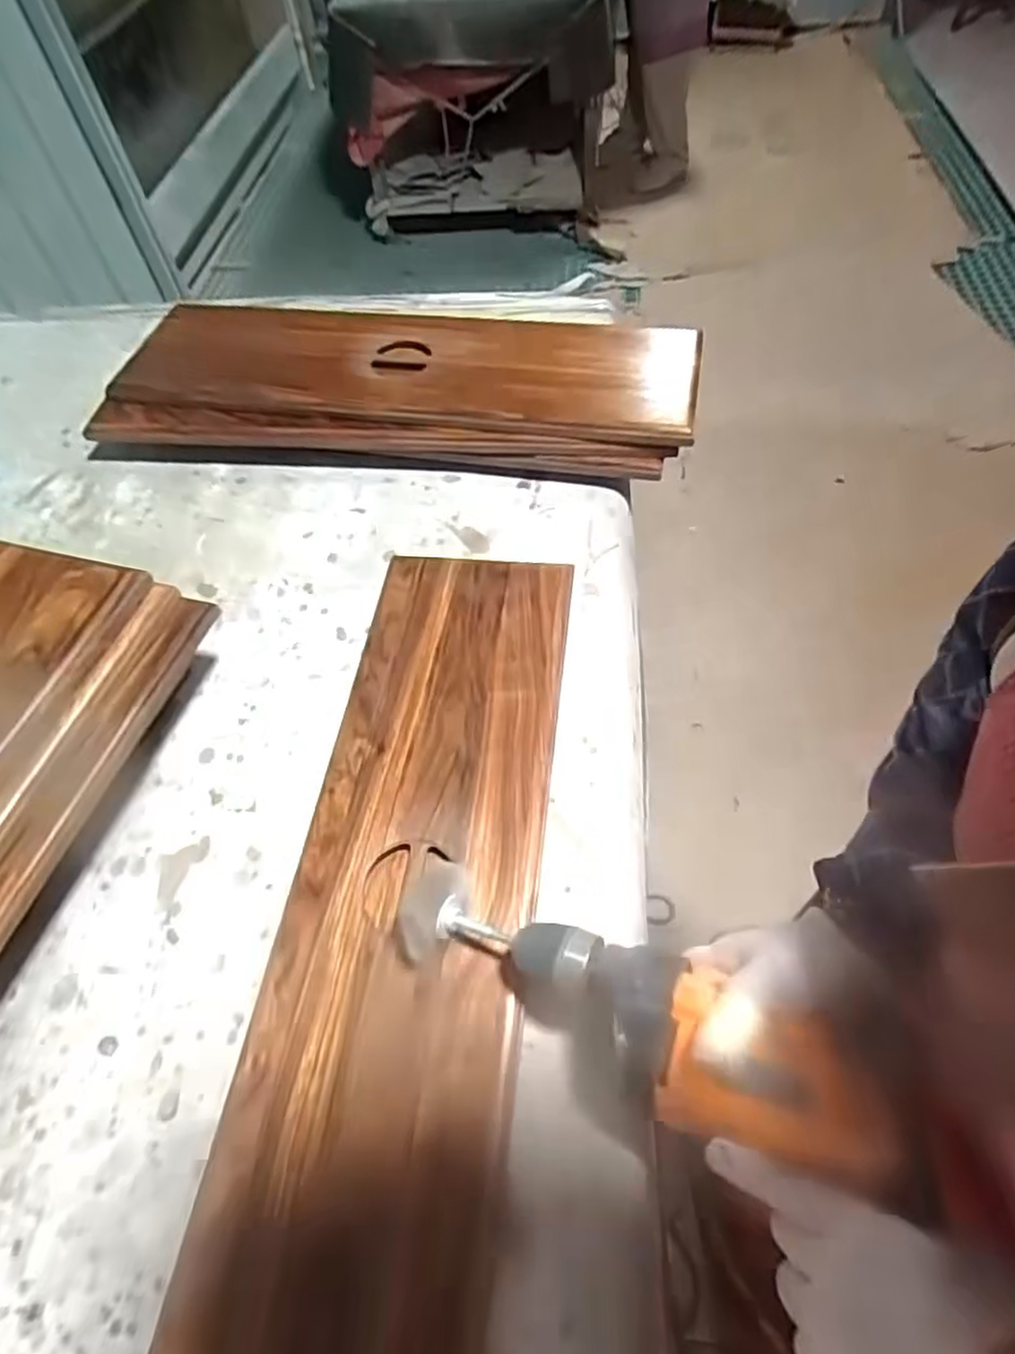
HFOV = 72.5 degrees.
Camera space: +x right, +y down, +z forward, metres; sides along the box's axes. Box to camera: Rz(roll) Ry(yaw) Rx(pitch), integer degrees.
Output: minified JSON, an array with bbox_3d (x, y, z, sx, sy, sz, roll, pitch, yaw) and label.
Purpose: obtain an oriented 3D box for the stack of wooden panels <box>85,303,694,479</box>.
[{"bbox_3d":[-0.117,-0.328,0.783,0.642,0.080,0.205,2,57,7],"label":"stack of wooden panels"}]

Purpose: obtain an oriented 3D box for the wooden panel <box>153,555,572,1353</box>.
[{"bbox_3d":[-0.070,0.160,0.498,0.177,0.025,0.634,5,58,7],"label":"wooden panel"}]

